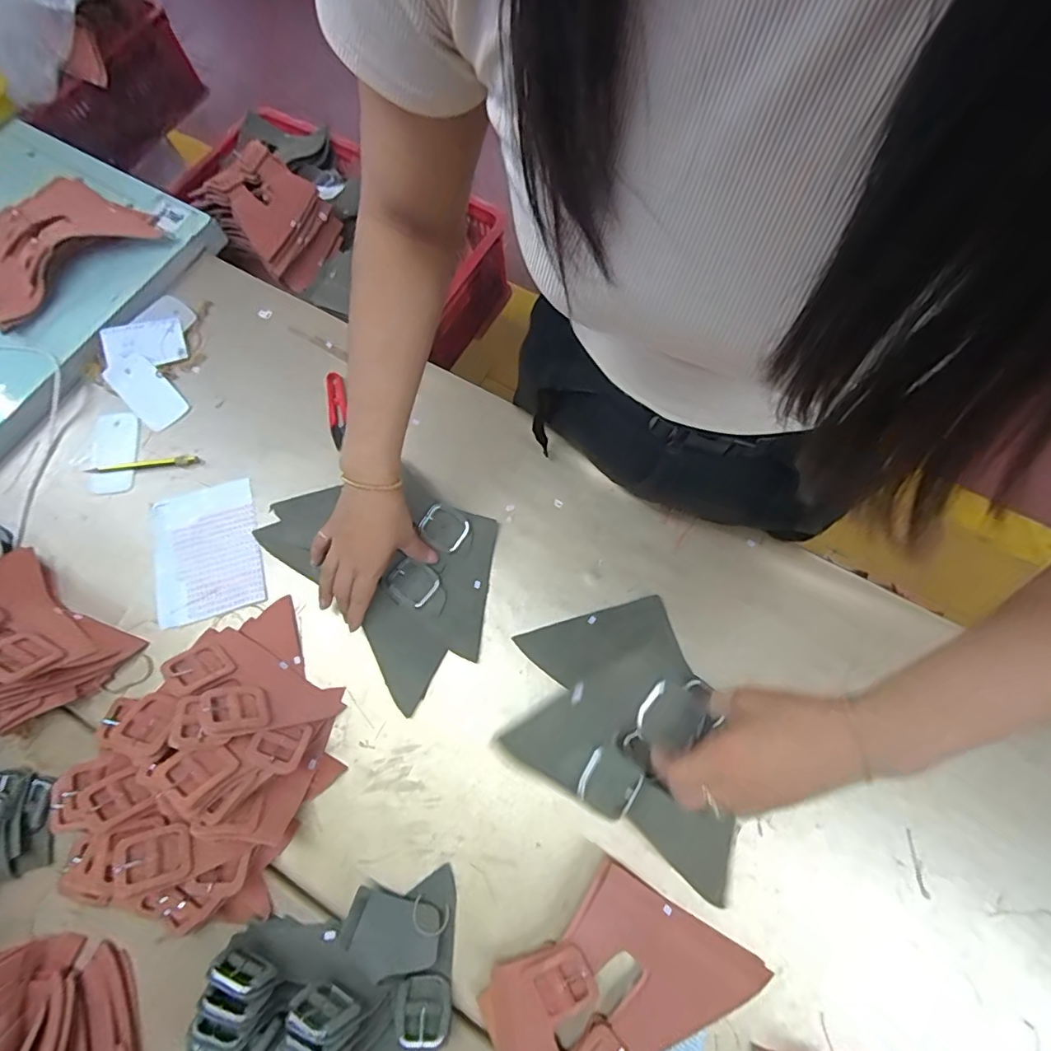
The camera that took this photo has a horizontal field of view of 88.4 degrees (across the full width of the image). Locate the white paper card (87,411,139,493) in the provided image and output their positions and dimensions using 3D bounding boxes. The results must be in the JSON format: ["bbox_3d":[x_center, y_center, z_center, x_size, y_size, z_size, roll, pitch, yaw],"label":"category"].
[{"bbox_3d":[-0.487,-0.086,0.637,0.058,0.006,0.099,-3,74,1],"label":"white paper card"}]

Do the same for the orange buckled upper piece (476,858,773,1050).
[{"bbox_3d":[0.062,0.395,0.443,0.226,0.032,0.146,-41,74,-11],"label":"orange buckled upper piece"}]

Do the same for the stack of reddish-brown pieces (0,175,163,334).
[{"bbox_3d":[-0.609,-0.364,0.686,0.169,0.041,0.225,40,77,14],"label":"stack of reddish-brown pieces"}]

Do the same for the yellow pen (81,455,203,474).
[{"bbox_3d":[-0.441,-0.069,0.626,0.132,0.008,0.014,-5,71,-2],"label":"yellow pen"}]

